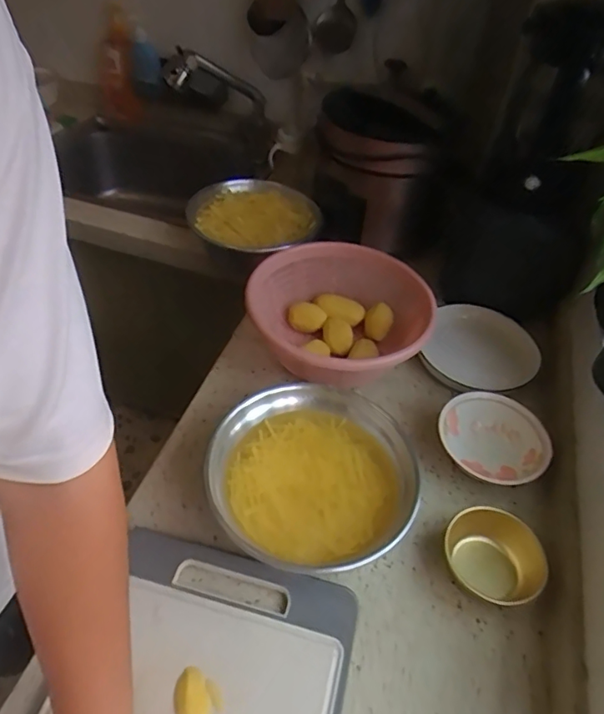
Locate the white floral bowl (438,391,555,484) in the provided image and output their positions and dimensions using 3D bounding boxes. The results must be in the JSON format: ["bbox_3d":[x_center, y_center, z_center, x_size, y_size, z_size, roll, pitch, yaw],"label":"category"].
[{"bbox_3d":[0.265,0.124,0.764,0.146,0.057,0.136,4,45,-4],"label":"white floral bowl"}]

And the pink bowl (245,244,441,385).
[{"bbox_3d":[0.051,-0.060,0.865,0.279,0.111,0.272,4,45,-4],"label":"pink bowl"}]

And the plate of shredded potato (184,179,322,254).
[{"bbox_3d":[-0.092,-0.277,1.038,0.235,0.044,0.224,4,45,-4],"label":"plate of shredded potato"}]

